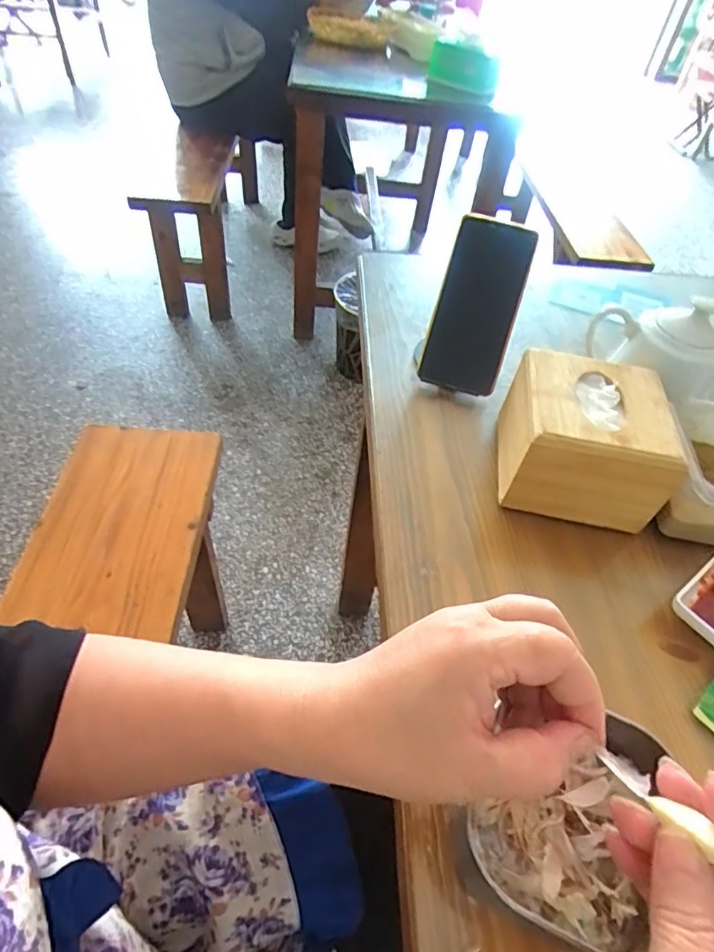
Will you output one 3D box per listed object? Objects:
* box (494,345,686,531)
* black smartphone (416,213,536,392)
[{"bbox_3d":[0.181,-0.030,0.444,0.123,0.090,0.110,11,49,3],"label":"box"},{"bbox_3d":[0.115,-0.160,0.513,0.073,0.156,0.017,17,15,8],"label":"black smartphone"}]

